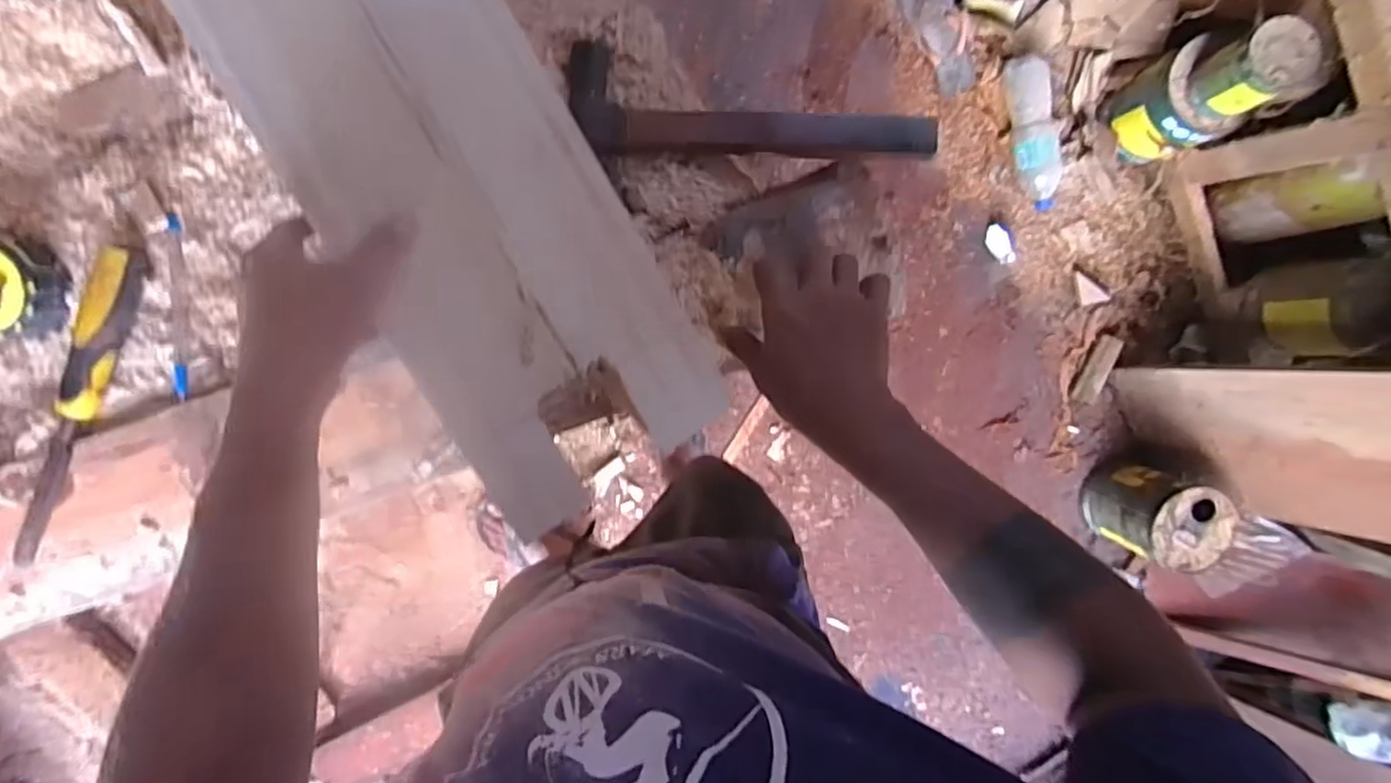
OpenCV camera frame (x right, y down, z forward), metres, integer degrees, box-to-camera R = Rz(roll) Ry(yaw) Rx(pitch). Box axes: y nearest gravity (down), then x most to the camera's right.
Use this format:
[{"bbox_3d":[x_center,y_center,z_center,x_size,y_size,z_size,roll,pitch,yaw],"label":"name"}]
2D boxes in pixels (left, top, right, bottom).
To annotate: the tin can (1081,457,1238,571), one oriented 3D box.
[{"bbox_3d":[0.904,0.239,1.335,0.189,0.205,0.177,25,94,-7],"label":"tin can"}]

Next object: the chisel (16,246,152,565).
[{"bbox_3d":[-0.452,0.010,0.504,0.026,0.026,0.239,19,94,-7],"label":"chisel"}]

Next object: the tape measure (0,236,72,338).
[{"bbox_3d":[-0.494,-0.077,0.491,0.071,0.032,0.064,14,95,-6],"label":"tape measure"}]

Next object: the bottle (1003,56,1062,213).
[{"bbox_3d":[0.627,-0.481,1.273,0.079,0.072,0.278,-6,97,-4],"label":"bottle"}]

